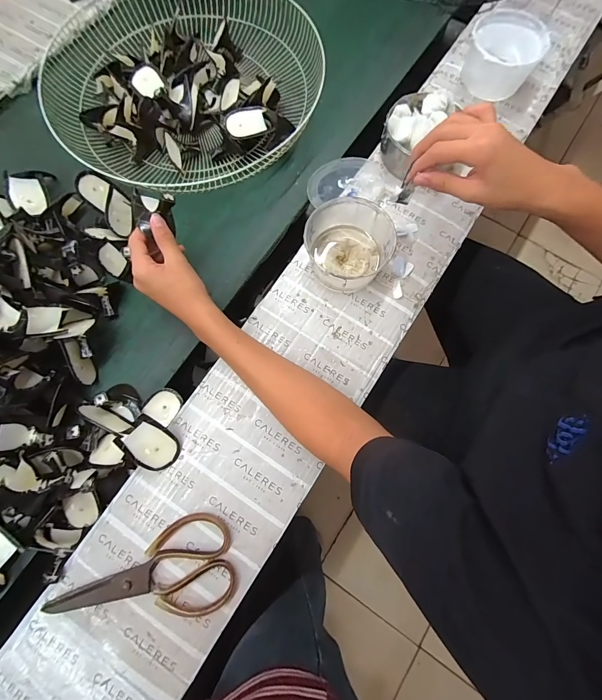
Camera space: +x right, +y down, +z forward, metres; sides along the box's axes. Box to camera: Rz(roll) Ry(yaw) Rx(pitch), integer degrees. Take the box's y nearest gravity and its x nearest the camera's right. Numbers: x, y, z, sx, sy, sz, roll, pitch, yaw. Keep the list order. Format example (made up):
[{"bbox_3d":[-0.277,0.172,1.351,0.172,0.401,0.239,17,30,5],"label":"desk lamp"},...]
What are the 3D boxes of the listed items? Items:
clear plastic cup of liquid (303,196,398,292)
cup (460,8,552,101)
[{"bbox_3d":[0.065,-0.147,0.450,0.111,0.063,0.110,0,76,0],"label":"clear plastic cup of liquid"},{"bbox_3d":[0.329,-0.480,0.534,0.109,0.064,0.122,21,77,5],"label":"cup"}]

